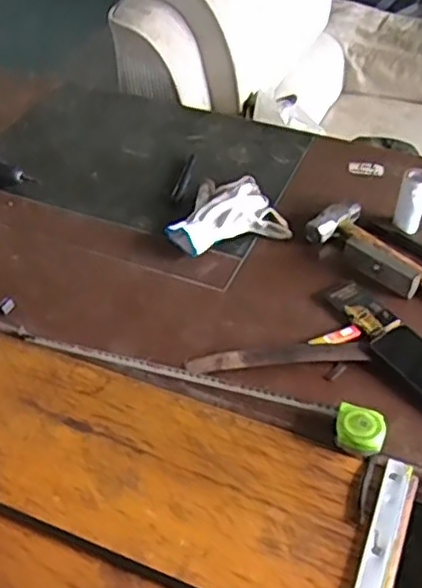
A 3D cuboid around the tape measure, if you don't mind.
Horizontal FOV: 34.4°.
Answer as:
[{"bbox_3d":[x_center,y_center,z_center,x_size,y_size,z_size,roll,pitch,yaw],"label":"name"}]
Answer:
[{"bbox_3d":[-0.029,0.097,0.865,0.506,0.041,0.059,17,46,16],"label":"tape measure"}]

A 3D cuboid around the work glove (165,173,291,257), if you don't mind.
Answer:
[{"bbox_3d":[0.017,-0.128,1.107,0.188,0.051,0.139,-12,45,-13],"label":"work glove"}]

